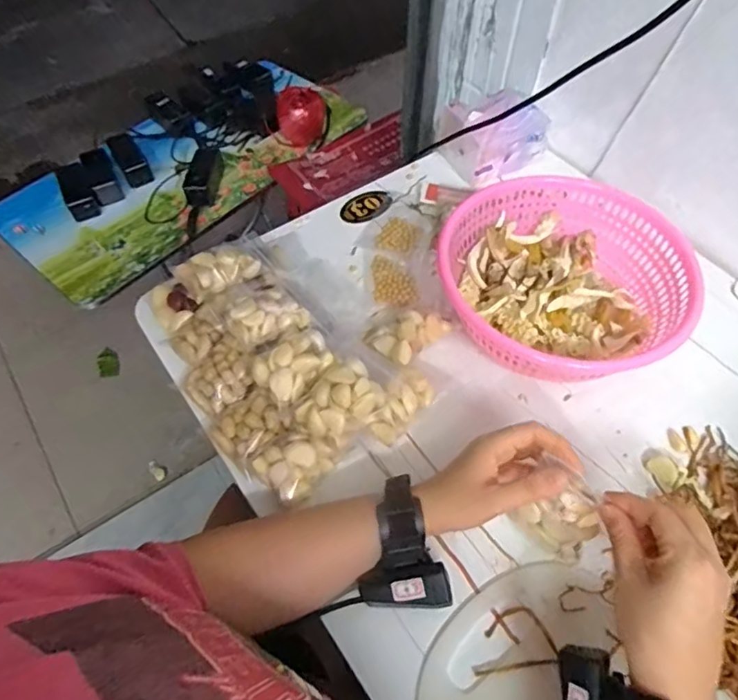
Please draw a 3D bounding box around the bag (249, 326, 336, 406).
[{"bbox_3d":[-0.070,0.016,0.531,0.075,0.034,0.057,-38,64,-22],"label":"bag"}]

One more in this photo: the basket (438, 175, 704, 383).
[{"bbox_3d":[0.206,-0.069,0.578,0.207,0.100,0.241,-9,57,-6],"label":"basket"}]

